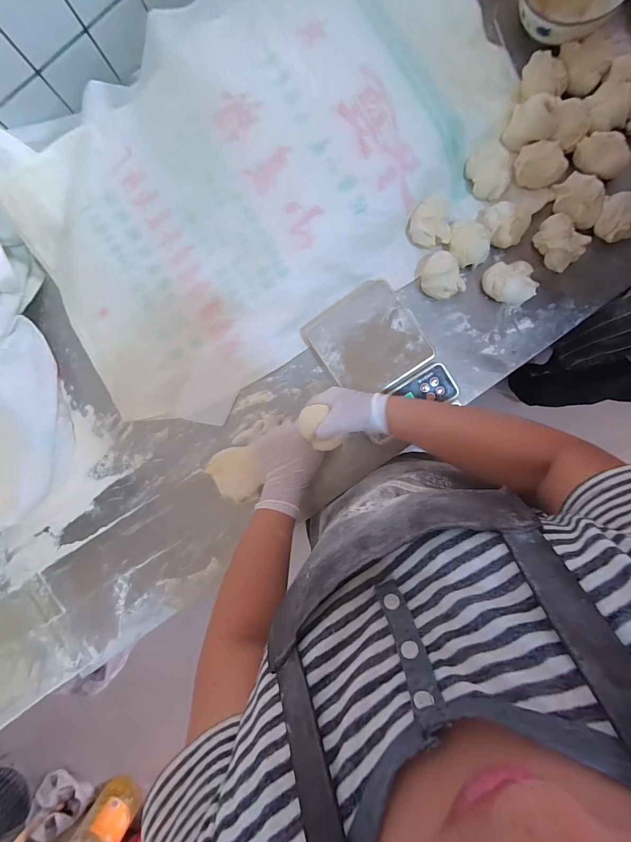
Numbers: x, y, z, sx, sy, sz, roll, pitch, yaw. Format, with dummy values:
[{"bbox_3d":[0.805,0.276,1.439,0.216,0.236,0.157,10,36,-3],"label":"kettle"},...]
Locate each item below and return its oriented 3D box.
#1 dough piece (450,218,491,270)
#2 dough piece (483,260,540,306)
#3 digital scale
[{"bbox_3d":[0.231,-0.272,0.544,0.055,0.035,0.071,-4,88,7],"label":"dough piece"},{"bbox_3d":[0.291,-0.208,0.543,0.070,0.033,0.057,5,89,7],"label":"dough piece"},{"bbox_3d":[0.095,-0.096,0.552,0.149,0.035,0.211,-34,89,6],"label":"digital scale"}]

